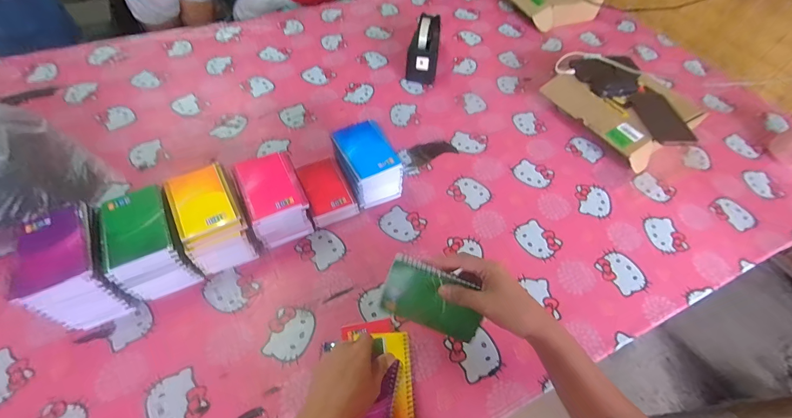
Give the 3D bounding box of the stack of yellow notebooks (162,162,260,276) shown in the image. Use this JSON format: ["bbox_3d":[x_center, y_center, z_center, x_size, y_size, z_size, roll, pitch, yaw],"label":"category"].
[{"bbox_3d":[-0.308,0.019,0.592,0.094,0.111,0.138,-24,59,-19],"label":"stack of yellow notebooks"}]

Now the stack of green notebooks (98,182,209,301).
[{"bbox_3d":[-0.391,0.057,0.559,0.096,0.110,0.142,-25,59,-19],"label":"stack of green notebooks"}]

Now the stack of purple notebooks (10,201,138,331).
[{"bbox_3d":[-0.474,0.090,0.525,0.093,0.123,0.140,-19,57,-16],"label":"stack of purple notebooks"}]

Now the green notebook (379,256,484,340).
[{"bbox_3d":[0.048,0.115,0.444,0.127,0.081,0.012,21,15,7],"label":"green notebook"}]

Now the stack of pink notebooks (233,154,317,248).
[{"bbox_3d":[-0.214,-0.012,0.621,0.097,0.105,0.139,-20,57,-16],"label":"stack of pink notebooks"}]

